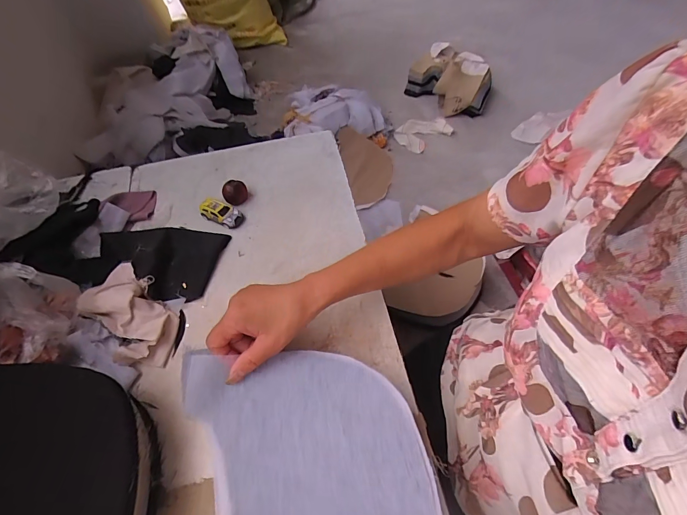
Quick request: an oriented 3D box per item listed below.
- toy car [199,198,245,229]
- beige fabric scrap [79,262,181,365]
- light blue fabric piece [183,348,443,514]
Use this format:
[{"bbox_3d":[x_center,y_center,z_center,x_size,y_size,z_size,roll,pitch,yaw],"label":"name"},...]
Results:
[{"bbox_3d":[-0.175,-0.066,0.514,0.063,0.026,0.032,20,62,16],"label":"toy car"},{"bbox_3d":[-0.260,0.068,0.431,0.143,0.032,0.072,38,68,23],"label":"beige fabric scrap"},{"bbox_3d":[-0.027,0.196,0.300,0.198,0.015,0.257,-14,58,-6],"label":"light blue fabric piece"}]

